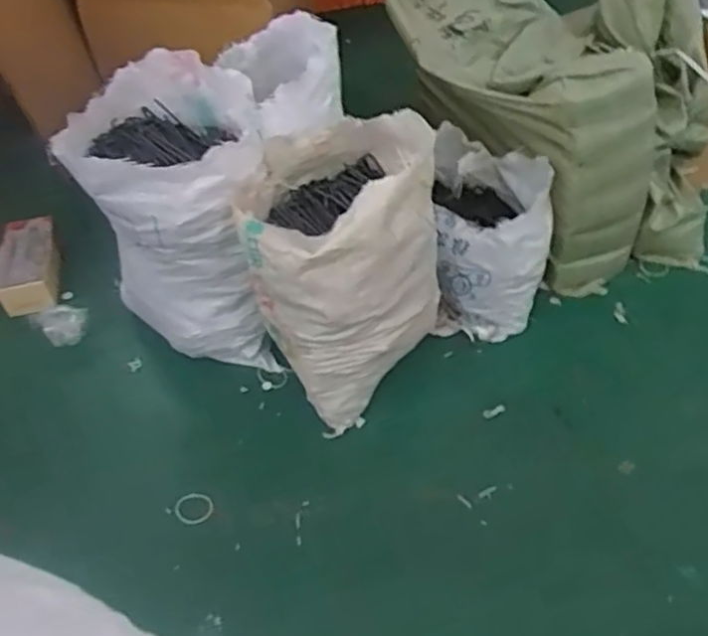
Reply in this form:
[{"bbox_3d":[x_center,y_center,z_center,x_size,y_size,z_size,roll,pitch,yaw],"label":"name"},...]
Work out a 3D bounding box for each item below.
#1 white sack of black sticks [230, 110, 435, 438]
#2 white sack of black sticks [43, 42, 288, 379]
[{"bbox_3d":[-0.029,-0.134,1.558,0.430,0.491,0.395,-35,53,-25],"label":"white sack of black sticks"},{"bbox_3d":[-0.351,-0.212,1.592,0.371,0.581,0.302,4,47,10],"label":"white sack of black sticks"}]

